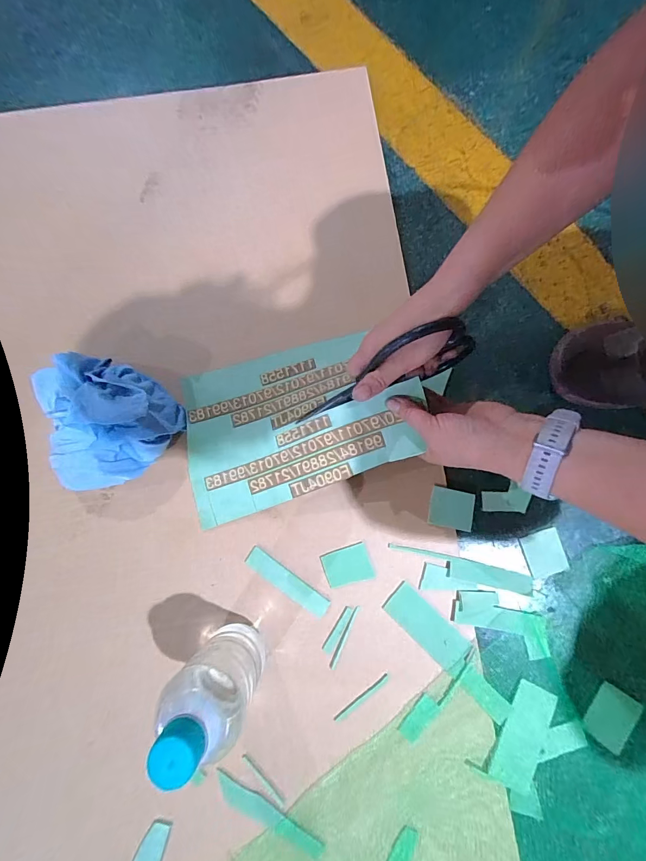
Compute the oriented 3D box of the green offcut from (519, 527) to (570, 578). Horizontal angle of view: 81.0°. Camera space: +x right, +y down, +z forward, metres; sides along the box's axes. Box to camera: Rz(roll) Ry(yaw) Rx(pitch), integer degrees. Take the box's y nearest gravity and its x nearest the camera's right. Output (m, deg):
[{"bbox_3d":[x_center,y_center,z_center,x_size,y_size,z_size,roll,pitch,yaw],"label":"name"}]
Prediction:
[{"bbox_3d":[0.245,0.135,0.417,0.043,0.004,0.045,-16,80,-3],"label":"green offcut"}]

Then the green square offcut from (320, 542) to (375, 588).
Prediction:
[{"bbox_3d":[0.027,0.147,0.410,0.050,0.004,0.038,-17,80,-4],"label":"green square offcut"}]

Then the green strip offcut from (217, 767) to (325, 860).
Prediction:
[{"bbox_3d":[-0.055,0.375,0.368,0.117,0.011,0.020,29,80,5],"label":"green strip offcut"}]

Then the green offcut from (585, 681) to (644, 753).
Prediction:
[{"bbox_3d":[0.294,0.292,0.386,0.043,0.006,0.054,33,81,5],"label":"green offcut"}]

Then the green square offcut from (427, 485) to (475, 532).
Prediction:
[{"bbox_3d":[0.143,0.087,0.421,0.047,0.004,0.042,11,82,10],"label":"green square offcut"}]

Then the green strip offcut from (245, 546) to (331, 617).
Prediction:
[{"bbox_3d":[-0.039,0.164,0.409,0.100,0.005,0.021,35,81,6],"label":"green strip offcut"}]

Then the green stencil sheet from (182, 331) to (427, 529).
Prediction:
[{"bbox_3d":[-0.034,-0.017,0.418,0.258,0.049,0.173,-19,71,8],"label":"green stencil sheet"}]

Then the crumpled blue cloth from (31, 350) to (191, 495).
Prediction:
[{"bbox_3d":[-0.235,-0.017,0.403,0.138,0.074,0.142,-19,80,-4],"label":"crumpled blue cloth"}]

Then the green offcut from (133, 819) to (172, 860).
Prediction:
[{"bbox_3d":[-0.166,0.404,0.366,0.026,0.004,0.047,17,80,3],"label":"green offcut"}]

